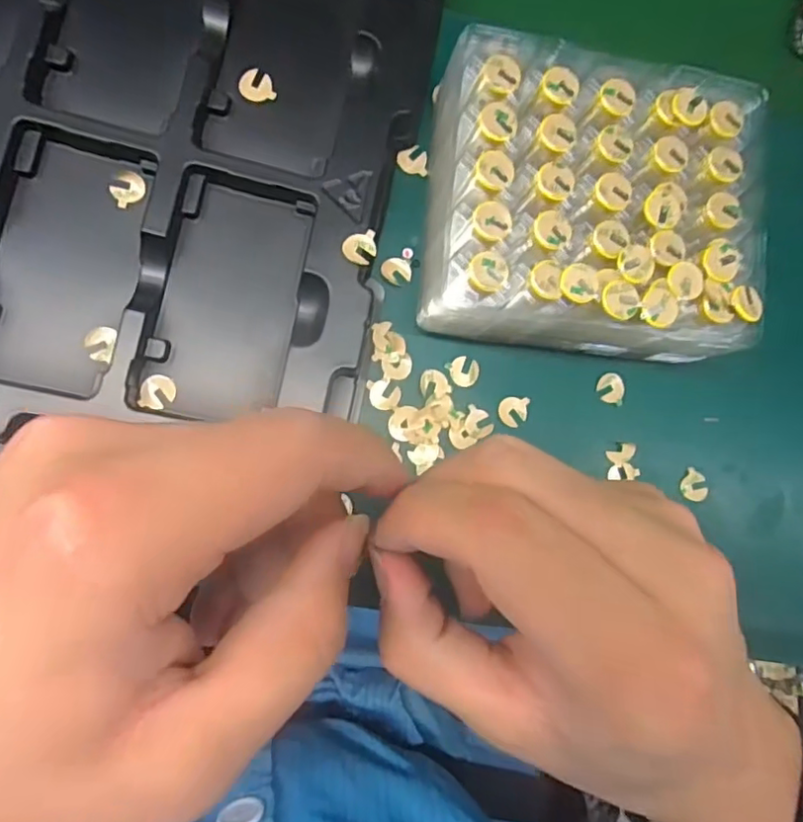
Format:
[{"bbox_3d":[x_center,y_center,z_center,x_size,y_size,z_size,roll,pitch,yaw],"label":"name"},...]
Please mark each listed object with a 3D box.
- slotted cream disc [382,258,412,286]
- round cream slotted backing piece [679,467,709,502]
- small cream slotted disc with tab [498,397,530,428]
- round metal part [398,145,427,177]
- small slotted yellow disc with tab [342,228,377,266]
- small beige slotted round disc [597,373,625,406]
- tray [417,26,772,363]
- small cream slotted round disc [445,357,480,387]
[{"bbox_3d":[-0.003,-0.081,0.336,0.017,0.004,0.016,0,87,-10],"label":"slotted cream disc"},{"bbox_3d":[0.182,0.047,0.361,0.018,0.004,0.018,0,87,-10],"label":"round cream slotted backing piece"},{"bbox_3d":[0.067,0.001,0.342,0.018,0.004,0.017,0,87,-10],"label":"small cream slotted disc with tab"},{"bbox_3d":[0.007,-0.148,0.344,0.018,0.004,0.016,10,86,-9],"label":"round metal part"},{"bbox_3d":[-0.022,-0.087,0.314,0.018,0.004,0.018,0,87,-10],"label":"small slotted yellow disc with tab"},{"bbox_3d":[0.128,-0.014,0.353,0.016,0.004,0.019,10,86,-9],"label":"small beige slotted round disc"},{"bbox_3d":[0.104,-0.113,0.324,0.180,0.063,0.157,9,85,-10],"label":"tray"},{"bbox_3d":[0.037,-0.023,0.337,0.017,0.004,0.018,0,87,-10],"label":"small cream slotted round disc"}]

